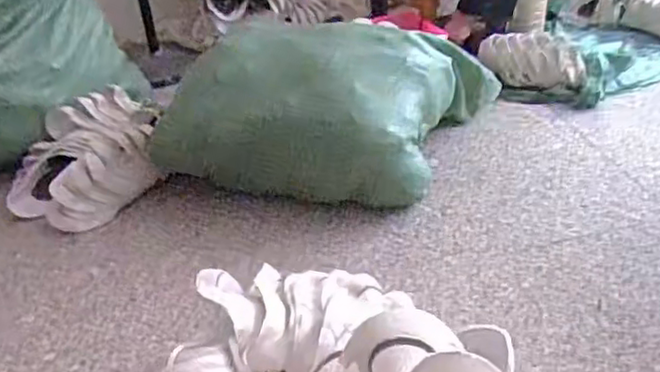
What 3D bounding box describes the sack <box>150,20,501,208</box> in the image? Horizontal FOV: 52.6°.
[{"bbox_3d":[0.007,-0.238,1.616,0.778,0.349,0.490,1,34,10],"label":"sack"}]

